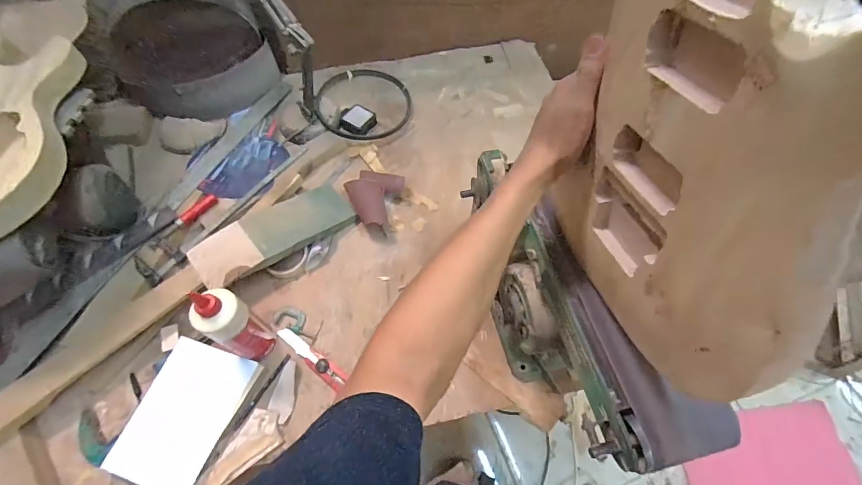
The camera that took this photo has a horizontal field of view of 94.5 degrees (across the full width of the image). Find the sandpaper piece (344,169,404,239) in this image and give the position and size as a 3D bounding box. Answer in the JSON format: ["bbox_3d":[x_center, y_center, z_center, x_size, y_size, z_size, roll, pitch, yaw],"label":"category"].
[{"bbox_3d":[-0.129,-0.092,0.841,0.113,0.056,0.131,16,64,7],"label":"sandpaper piece"}]

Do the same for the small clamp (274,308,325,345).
[{"bbox_3d":[-0.246,0.149,0.743,0.094,0.012,0.044,24,65,11],"label":"small clamp"}]

